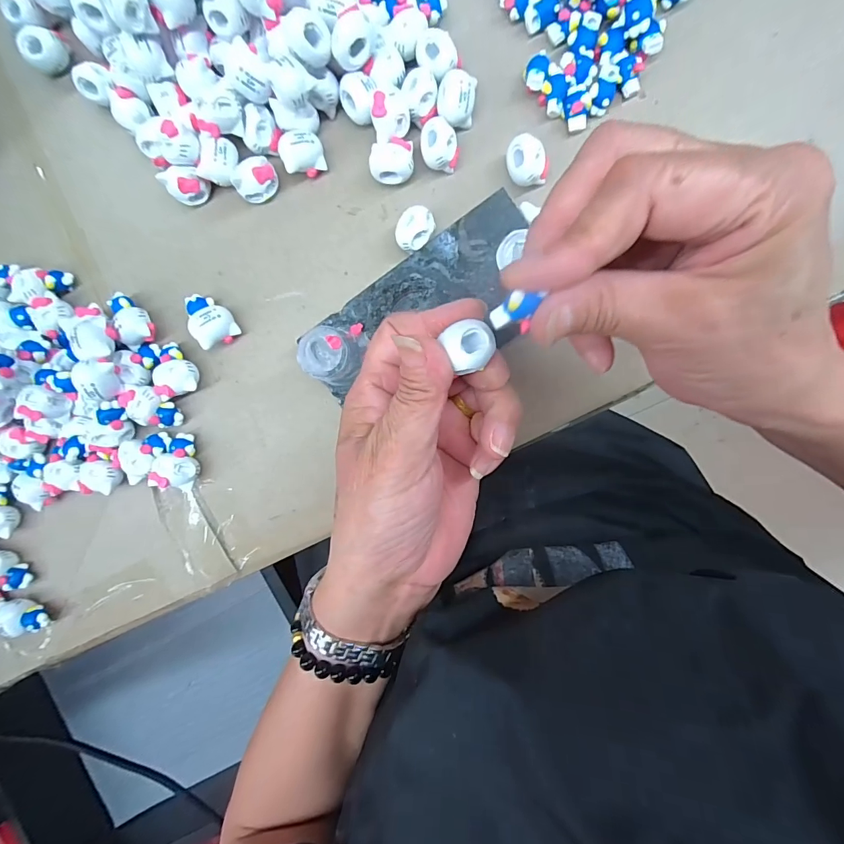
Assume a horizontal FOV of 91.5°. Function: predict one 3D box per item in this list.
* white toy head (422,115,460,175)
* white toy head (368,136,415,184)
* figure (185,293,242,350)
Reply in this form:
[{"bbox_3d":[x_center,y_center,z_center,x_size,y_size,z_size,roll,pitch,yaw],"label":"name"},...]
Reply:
[{"bbox_3d":[0.011,-0.163,0.244,0.021,0.019,0.025,-10,92,5],"label":"white toy head"},{"bbox_3d":[-0.018,-0.155,0.247,0.026,0.016,0.023,-4,92,5],"label":"white toy head"},{"bbox_3d":[-0.132,-0.064,0.256,0.023,0.022,0.033,-37,89,6],"label":"figure"}]

